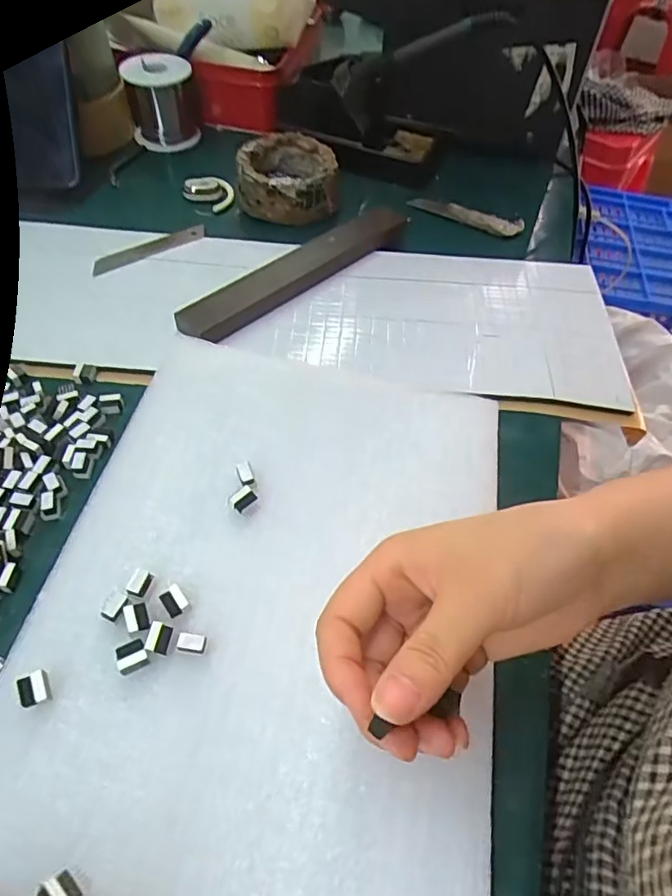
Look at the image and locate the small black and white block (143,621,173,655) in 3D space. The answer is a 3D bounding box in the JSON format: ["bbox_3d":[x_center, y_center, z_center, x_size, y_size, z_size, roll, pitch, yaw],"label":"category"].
[{"bbox_3d":[-0.079,0.085,0.249,0.009,0.007,0.012,9,52,4],"label":"small black and white block"}]

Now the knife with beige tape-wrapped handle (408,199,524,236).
[{"bbox_3d":[0.114,-0.208,0.497,0.102,0.013,0.012,22,54,13],"label":"knife with beige tape-wrapped handle"}]

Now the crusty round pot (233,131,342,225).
[{"bbox_3d":[-0.042,-0.237,0.488,0.082,0.038,0.082,2,52,-2],"label":"crusty round pot"}]

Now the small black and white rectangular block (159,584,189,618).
[{"bbox_3d":[-0.074,0.071,0.258,0.010,0.007,0.012,-32,61,-25],"label":"small black and white rectangular block"}]

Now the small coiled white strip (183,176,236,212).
[{"bbox_3d":[-0.111,-0.223,0.490,0.041,0.017,0.027,-14,54,-14],"label":"small coiled white strip"}]

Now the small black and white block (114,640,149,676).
[{"bbox_3d":[-0.088,0.091,0.243,0.012,0.008,0.012,-18,56,-16],"label":"small black and white block"}]

